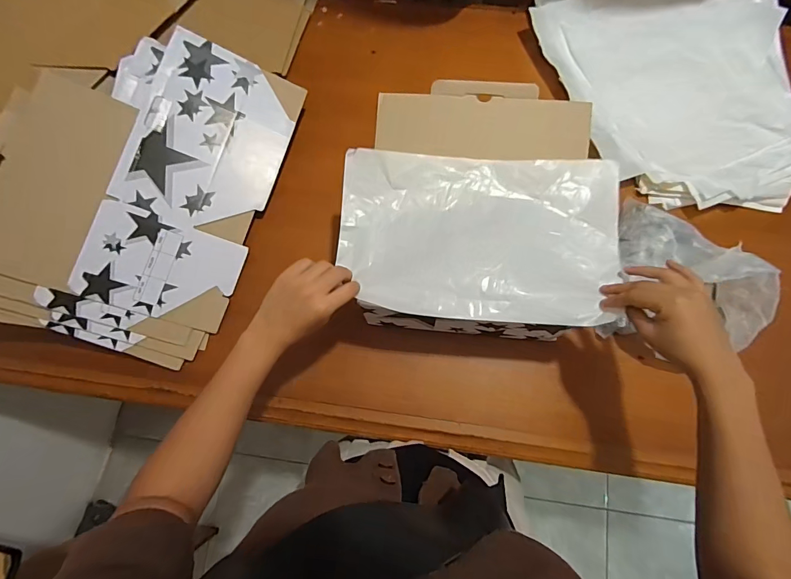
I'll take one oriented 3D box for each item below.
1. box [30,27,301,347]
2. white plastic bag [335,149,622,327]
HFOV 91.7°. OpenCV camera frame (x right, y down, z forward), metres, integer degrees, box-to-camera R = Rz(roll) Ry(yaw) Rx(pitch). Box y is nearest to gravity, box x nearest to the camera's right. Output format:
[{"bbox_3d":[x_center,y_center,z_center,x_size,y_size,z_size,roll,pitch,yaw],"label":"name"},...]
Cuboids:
[{"bbox_3d":[-0.324,-0.141,0.578,0.230,0.014,0.466,19,84,-17],"label":"box"},{"bbox_3d":[0.099,-0.066,0.479,0.334,0.032,0.207,5,76,2],"label":"white plastic bag"}]

